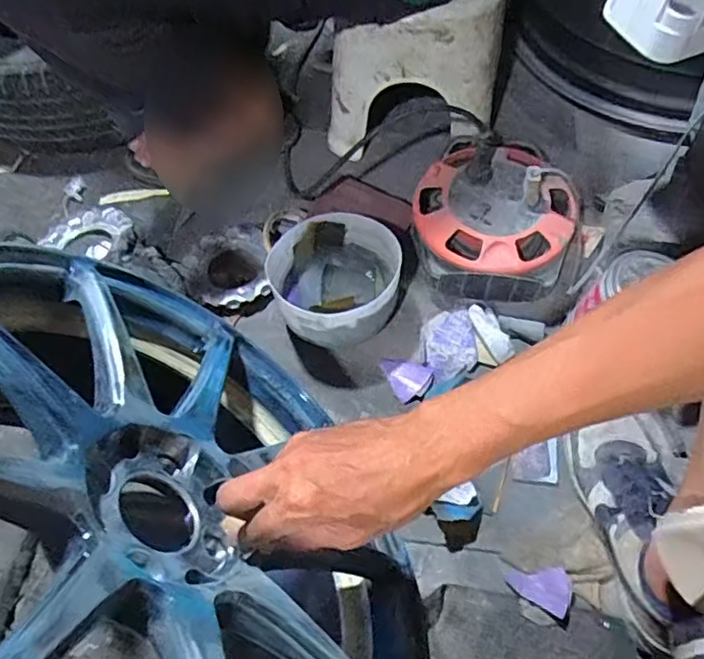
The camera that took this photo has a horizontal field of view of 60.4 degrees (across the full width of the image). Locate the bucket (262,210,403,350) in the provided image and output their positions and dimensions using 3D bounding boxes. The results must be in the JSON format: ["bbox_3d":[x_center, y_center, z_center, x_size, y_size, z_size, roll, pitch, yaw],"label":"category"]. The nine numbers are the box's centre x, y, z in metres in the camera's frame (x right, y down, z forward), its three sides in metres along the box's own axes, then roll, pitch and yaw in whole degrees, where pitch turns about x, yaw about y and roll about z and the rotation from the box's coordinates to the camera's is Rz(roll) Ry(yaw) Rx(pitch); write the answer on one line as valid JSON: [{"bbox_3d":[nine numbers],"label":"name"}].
[{"bbox_3d":[-0.025,-0.058,0.761,0.156,0.096,0.151,-1,62,1],"label":"bucket"}]

